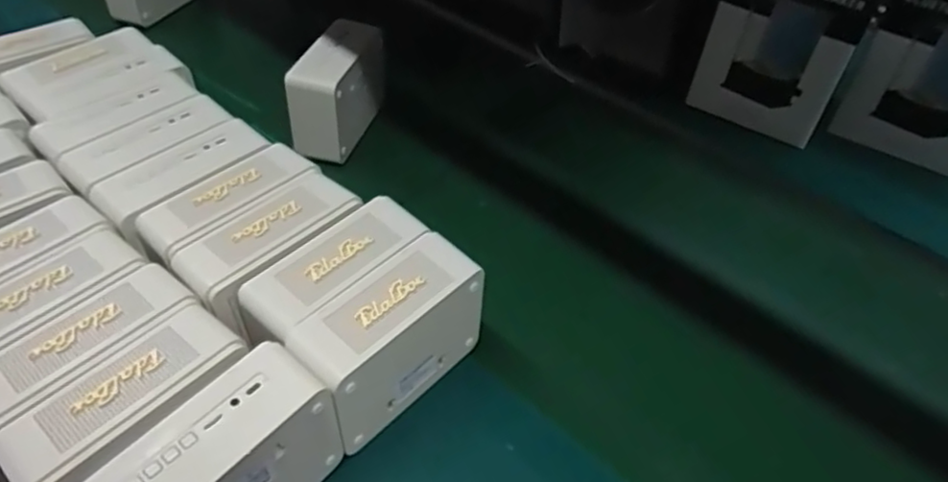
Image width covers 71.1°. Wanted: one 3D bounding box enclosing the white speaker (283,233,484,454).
[{"bbox_3d":[-0.061,0.078,0.486,0.055,0.109,0.137,33,52,27],"label":"white speaker"}]

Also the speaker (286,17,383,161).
[{"bbox_3d":[-0.152,-0.161,0.734,0.063,0.111,0.156,11,45,8],"label":"speaker"}]

